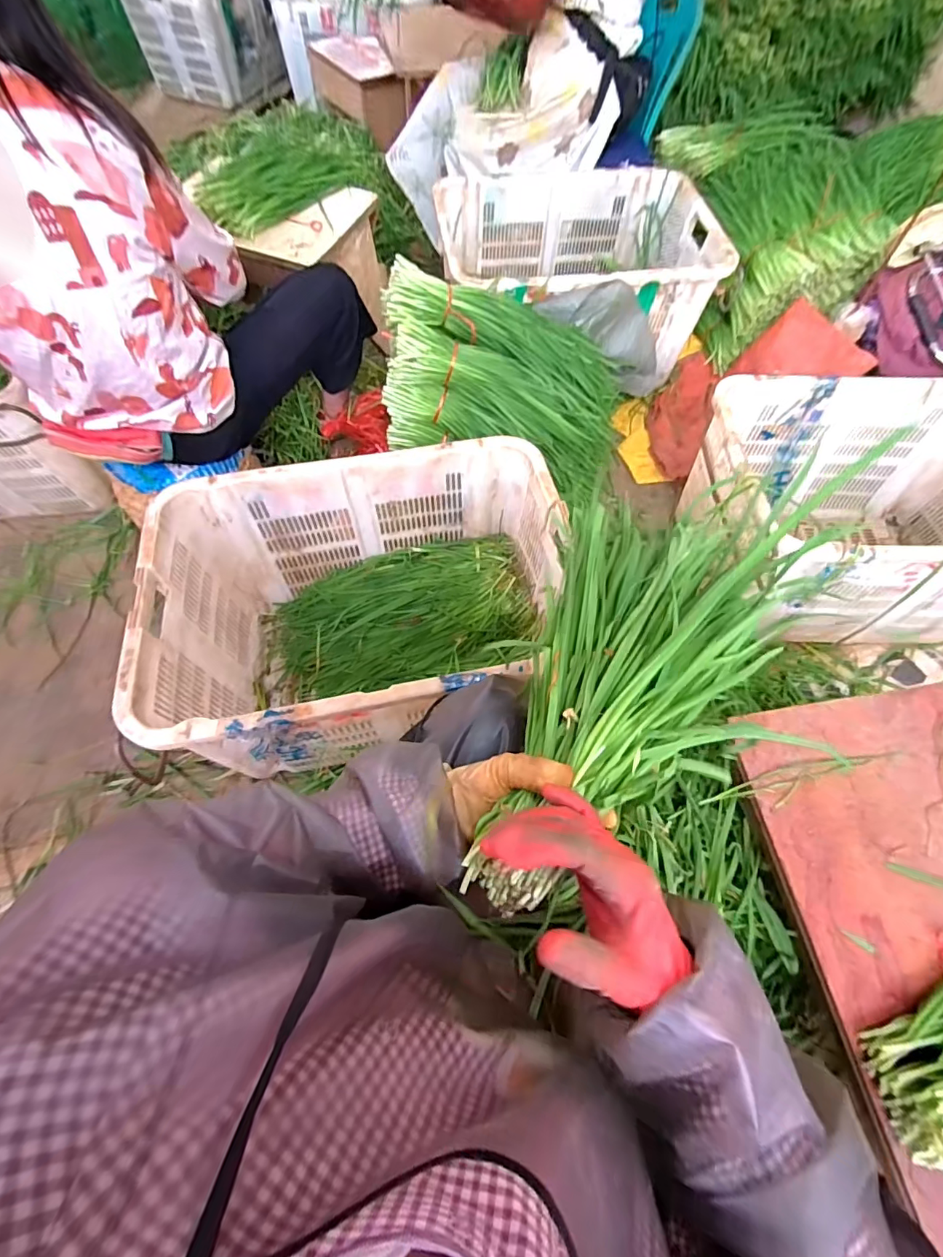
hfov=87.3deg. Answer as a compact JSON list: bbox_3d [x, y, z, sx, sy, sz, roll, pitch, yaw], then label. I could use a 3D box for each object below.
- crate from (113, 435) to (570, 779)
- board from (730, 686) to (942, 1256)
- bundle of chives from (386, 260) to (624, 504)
[{"bbox_3d":[-0.173,-0.024,0.897,0.630,0.385,0.454,-11,65,-7],"label":"crate"},{"bbox_3d":[0.552,0.358,0.517,0.366,0.028,0.586,-8,65,-6],"label":"board"},{"bbox_3d":[0.101,-0.571,1.006,0.545,0.094,0.149,13,63,-21],"label":"bundle of chives"}]

